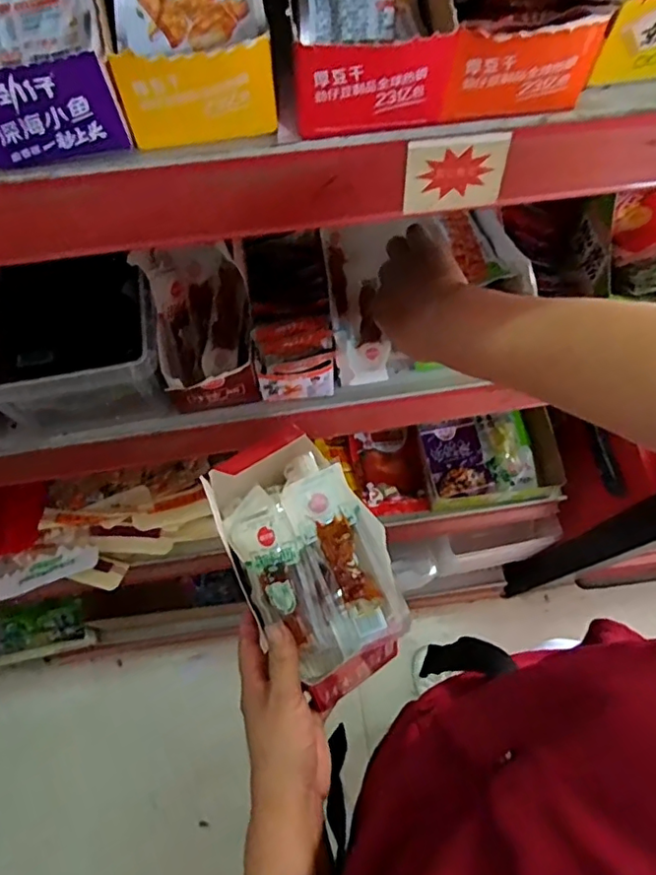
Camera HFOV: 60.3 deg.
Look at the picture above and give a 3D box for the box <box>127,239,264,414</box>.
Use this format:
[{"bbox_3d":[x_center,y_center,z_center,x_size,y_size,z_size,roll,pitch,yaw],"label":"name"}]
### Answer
[{"bbox_3d":[-0.115,-0.104,0.527,0.089,0.099,0.123,-14,68,-6],"label":"box"}]

